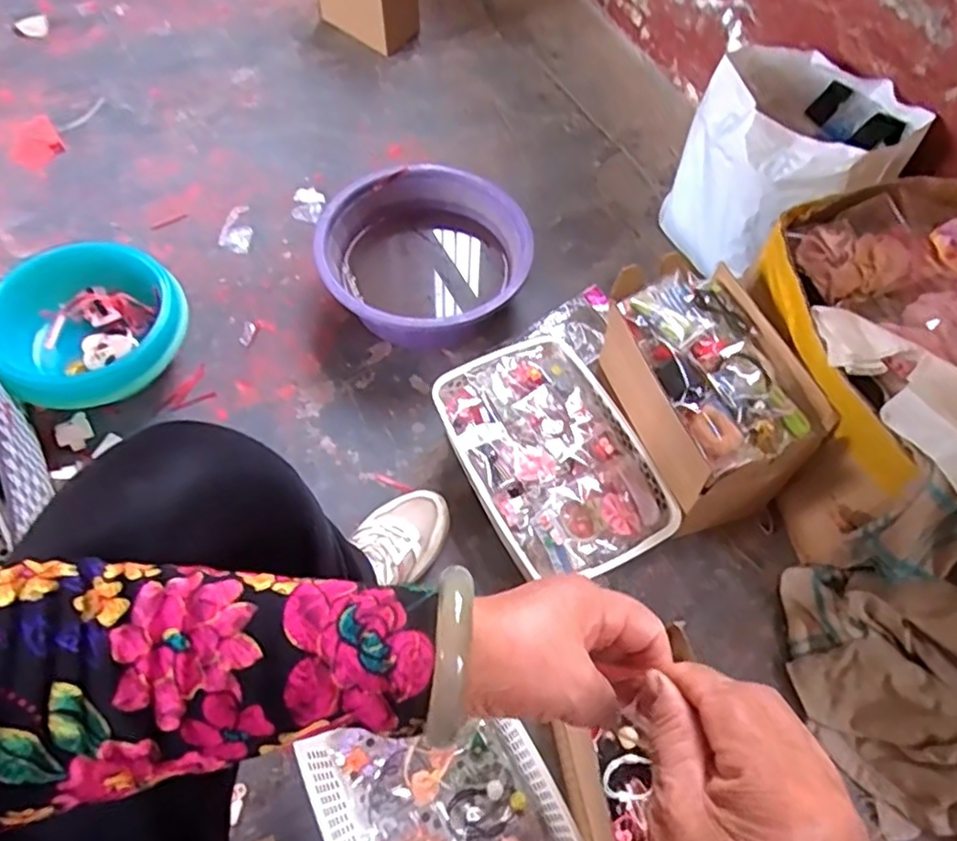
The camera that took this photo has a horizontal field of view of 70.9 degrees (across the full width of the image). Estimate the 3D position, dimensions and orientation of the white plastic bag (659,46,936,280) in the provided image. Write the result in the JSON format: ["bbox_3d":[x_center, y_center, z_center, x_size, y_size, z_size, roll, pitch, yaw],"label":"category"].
[{"bbox_3d":[0.422,-0.349,0.938,0.243,0.227,0.235,41,70,19],"label":"white plastic bag"}]

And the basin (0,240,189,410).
[{"bbox_3d":[-0.495,-0.118,0.883,0.214,0.106,0.233,0,63,0],"label":"basin"}]

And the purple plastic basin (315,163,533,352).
[{"bbox_3d":[-0.073,-0.225,0.953,0.275,0.118,0.272,0,63,0],"label":"purple plastic basin"}]

